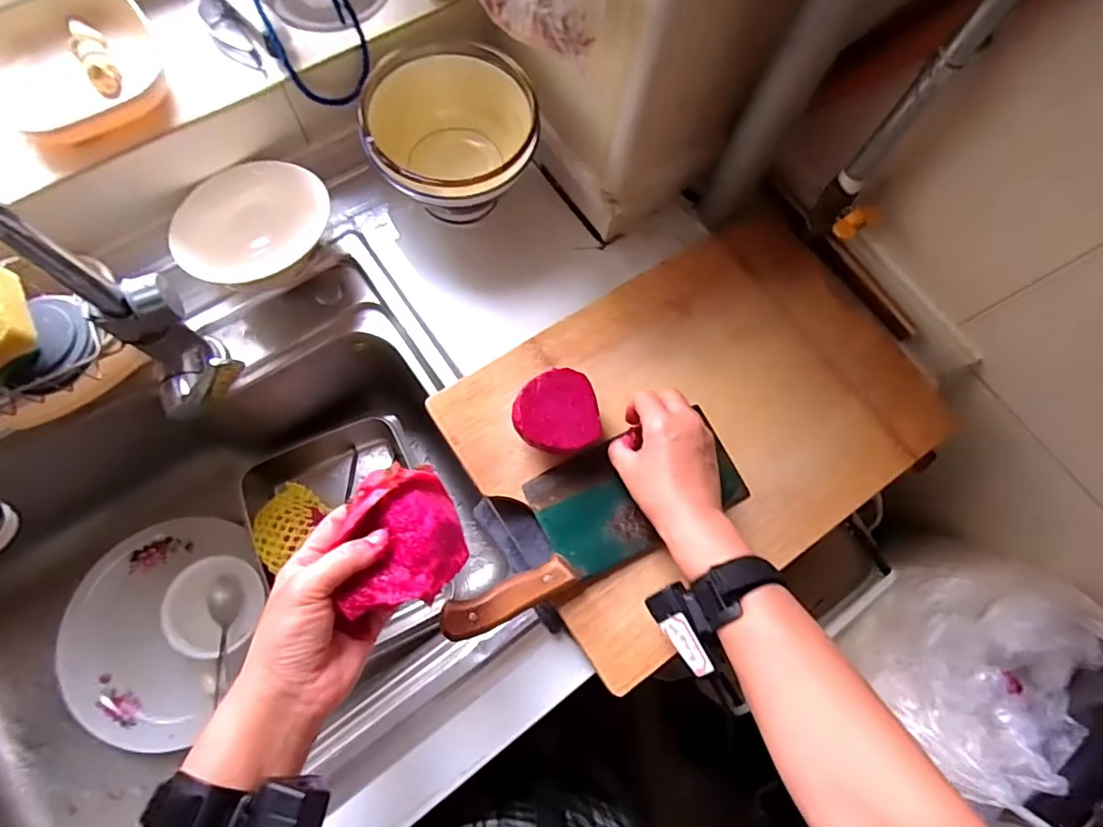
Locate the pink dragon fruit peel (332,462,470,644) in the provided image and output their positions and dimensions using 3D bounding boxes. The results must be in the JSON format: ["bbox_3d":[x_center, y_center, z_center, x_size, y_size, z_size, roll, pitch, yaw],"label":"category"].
[{"bbox_3d":[-0.103,0.090,0.386,0.076,0.047,0.100,-3,68,0],"label":"pink dragon fruit peel"}]

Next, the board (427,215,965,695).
[{"bbox_3d":[0.164,-0.008,0.553,0.472,0.021,0.312,-32,78,-13],"label":"board"}]

